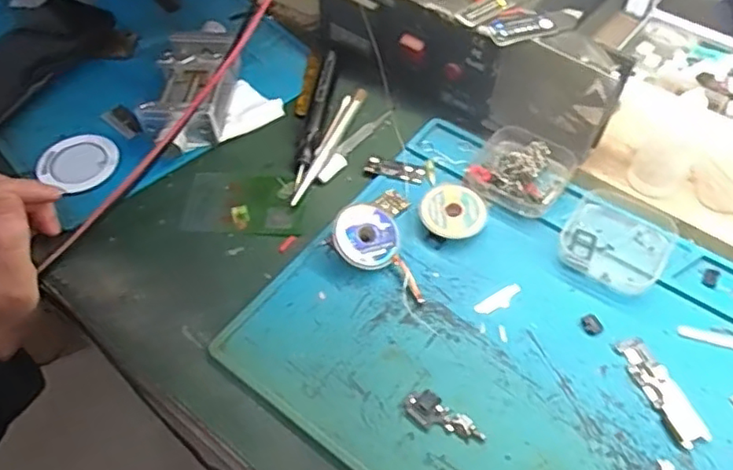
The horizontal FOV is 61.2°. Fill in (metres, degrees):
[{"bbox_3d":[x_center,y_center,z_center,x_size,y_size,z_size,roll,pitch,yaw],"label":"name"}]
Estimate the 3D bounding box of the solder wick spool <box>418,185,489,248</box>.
[{"bbox_3d":[0.060,-0.016,0.424,0.045,0.014,0.042,-1,54,1],"label":"solder wick spool"}]

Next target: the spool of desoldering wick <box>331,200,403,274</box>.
[{"bbox_3d":[0.001,0.001,0.409,0.044,0.010,0.044,5,75,-20],"label":"spool of desoldering wick"}]

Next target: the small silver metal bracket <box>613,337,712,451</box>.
[{"bbox_3d":[0.167,0.088,0.351,0.020,0.004,0.065,-19,56,-11],"label":"small silver metal bracket"}]

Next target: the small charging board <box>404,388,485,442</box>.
[{"bbox_3d":[0.042,0.103,0.344,0.045,0.004,0.020,33,62,23],"label":"small charging board"}]

